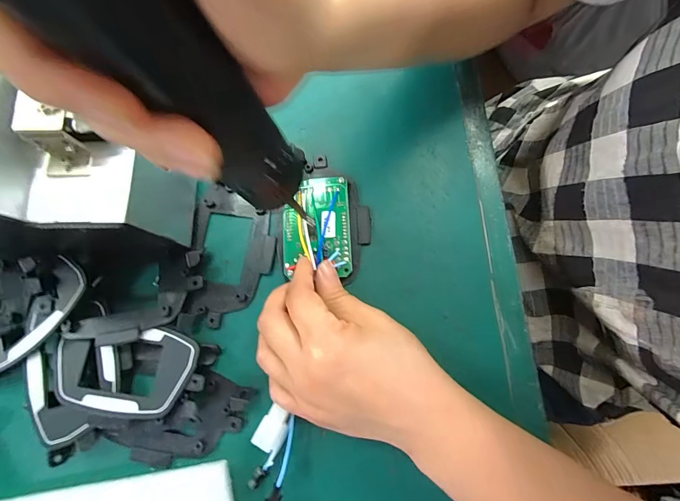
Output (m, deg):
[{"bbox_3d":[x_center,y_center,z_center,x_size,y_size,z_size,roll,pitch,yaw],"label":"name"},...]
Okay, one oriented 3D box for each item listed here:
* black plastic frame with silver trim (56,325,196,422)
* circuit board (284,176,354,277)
[{"bbox_3d":[-0.151,0.085,0.240,0.102,0.010,0.058,-3,79,1],"label":"black plastic frame with silver trim"},{"bbox_3d":[-0.018,-0.019,0.256,0.049,0.006,0.072,-3,79,1],"label":"circuit board"}]

